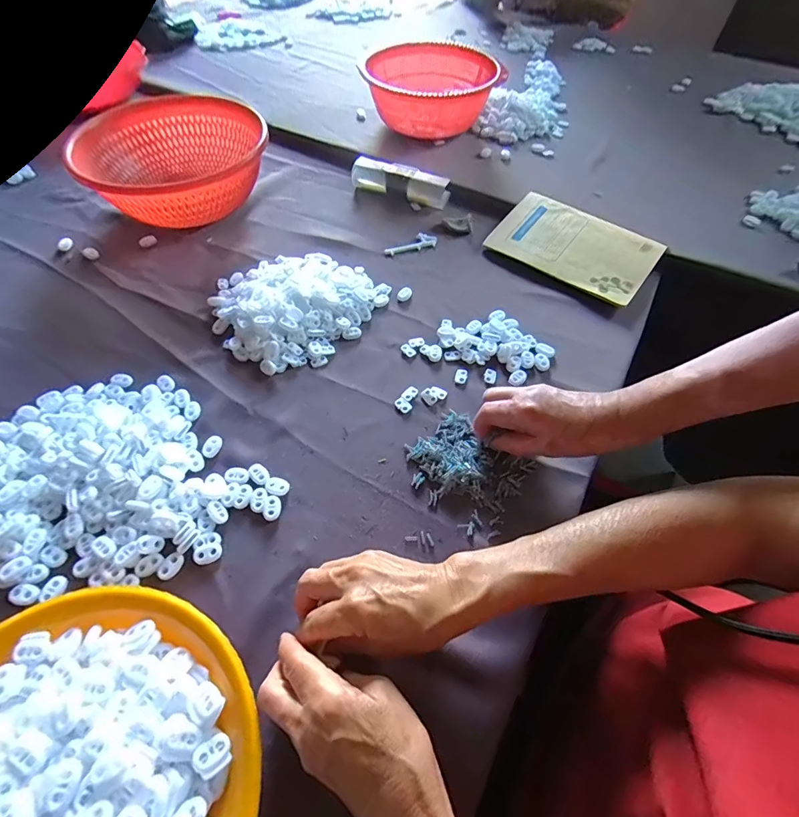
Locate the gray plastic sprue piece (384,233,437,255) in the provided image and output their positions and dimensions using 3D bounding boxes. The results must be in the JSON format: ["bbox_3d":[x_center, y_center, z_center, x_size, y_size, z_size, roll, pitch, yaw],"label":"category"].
[{"bbox_3d":[0.014,-0.235,0.600,0.076,0.007,0.029,-15,58,-11],"label":"gray plastic sprue piece"}]

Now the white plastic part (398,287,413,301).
[{"bbox_3d":[0.007,-0.146,0.539,0.011,0.010,0.022,36,63,21],"label":"white plastic part"}]

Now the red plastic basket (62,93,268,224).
[{"bbox_3d":[-0.317,-0.364,0.627,0.239,0.091,0.265,-12,57,-8],"label":"red plastic basket"}]

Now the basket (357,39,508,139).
[{"bbox_3d":[0.055,-0.537,0.730,0.224,0.102,0.188,6,56,3],"label":"basket"}]

